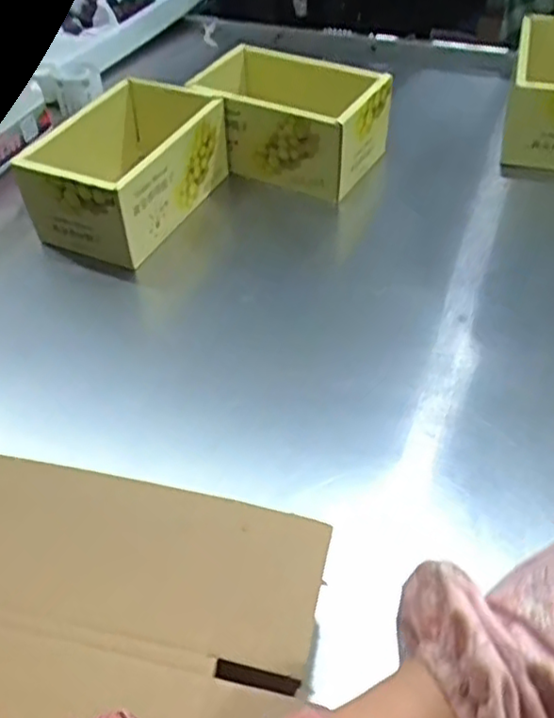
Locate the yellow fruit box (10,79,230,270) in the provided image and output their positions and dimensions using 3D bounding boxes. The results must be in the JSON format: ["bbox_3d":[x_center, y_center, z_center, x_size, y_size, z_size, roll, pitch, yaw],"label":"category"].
[{"bbox_3d":[-0.178,-0.219,0.824,0.168,0.129,0.240,18,51,19],"label":"yellow fruit box"}]

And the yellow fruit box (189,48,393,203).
[{"bbox_3d":[0.015,-0.314,0.879,0.228,0.104,0.140,21,52,21],"label":"yellow fruit box"}]

